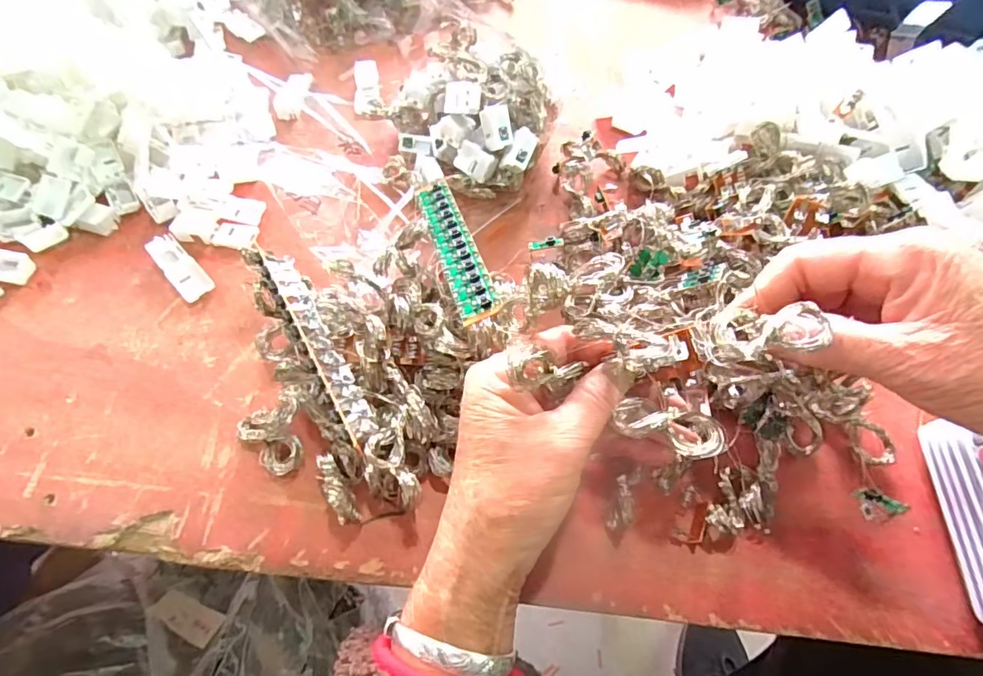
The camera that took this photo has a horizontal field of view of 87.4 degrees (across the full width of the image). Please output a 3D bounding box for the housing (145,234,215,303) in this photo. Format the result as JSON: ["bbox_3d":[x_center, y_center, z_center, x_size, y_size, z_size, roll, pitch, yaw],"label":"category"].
[{"bbox_3d":[-0.209,-0.047,0.344,0.056,0.013,0.020,39,68,22],"label":"housing"}]

